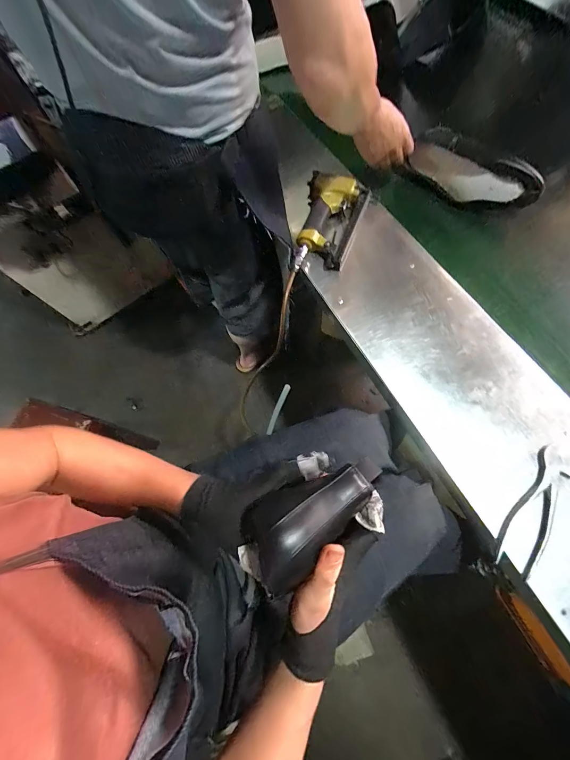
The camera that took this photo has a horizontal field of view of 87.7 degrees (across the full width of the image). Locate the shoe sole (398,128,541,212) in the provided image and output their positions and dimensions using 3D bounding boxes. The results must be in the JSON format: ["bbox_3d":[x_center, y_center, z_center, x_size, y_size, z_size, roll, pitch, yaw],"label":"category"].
[{"bbox_3d":[0.377,-0.419,0.613,0.257,0.098,0.017,39,47,14],"label":"shoe sole"}]

